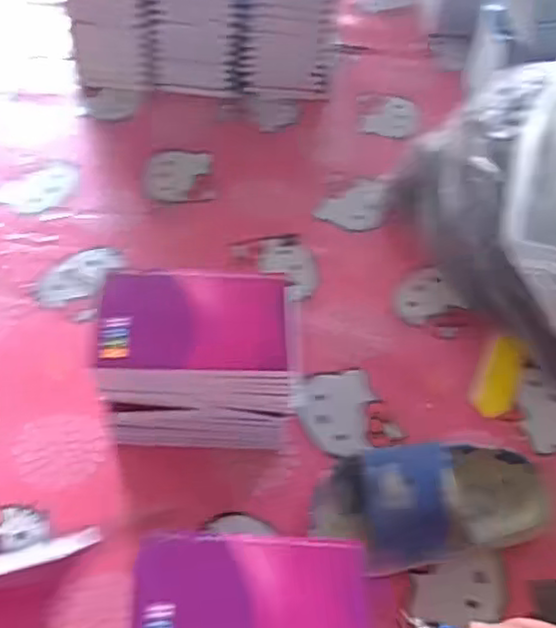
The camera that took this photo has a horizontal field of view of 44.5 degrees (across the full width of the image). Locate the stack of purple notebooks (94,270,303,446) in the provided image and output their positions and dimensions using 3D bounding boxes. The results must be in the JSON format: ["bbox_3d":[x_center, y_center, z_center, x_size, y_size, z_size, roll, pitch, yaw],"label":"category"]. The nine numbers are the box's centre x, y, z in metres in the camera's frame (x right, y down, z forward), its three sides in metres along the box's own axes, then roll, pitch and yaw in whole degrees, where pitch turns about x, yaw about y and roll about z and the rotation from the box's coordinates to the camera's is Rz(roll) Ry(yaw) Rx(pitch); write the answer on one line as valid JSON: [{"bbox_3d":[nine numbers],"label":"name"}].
[{"bbox_3d":[-0.055,0.041,0.496,0.133,0.122,0.089,3,54,-1],"label":"stack of purple notebooks"}]

